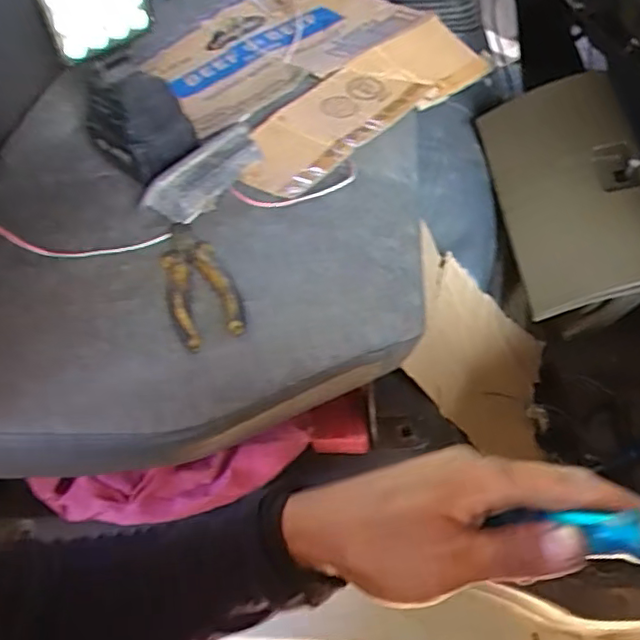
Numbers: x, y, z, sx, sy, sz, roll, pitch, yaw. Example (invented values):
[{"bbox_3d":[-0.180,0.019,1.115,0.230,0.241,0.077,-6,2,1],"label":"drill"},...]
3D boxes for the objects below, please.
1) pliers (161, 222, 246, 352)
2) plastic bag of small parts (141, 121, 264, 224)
[{"bbox_3d":[-0.108,-0.038,0.516,0.054,0.020,0.161,-18,49,-12],"label":"pliers"},{"bbox_3d":[-0.110,-0.145,0.591,0.046,0.039,0.130,34,58,29],"label":"plastic bag of small parts"}]

